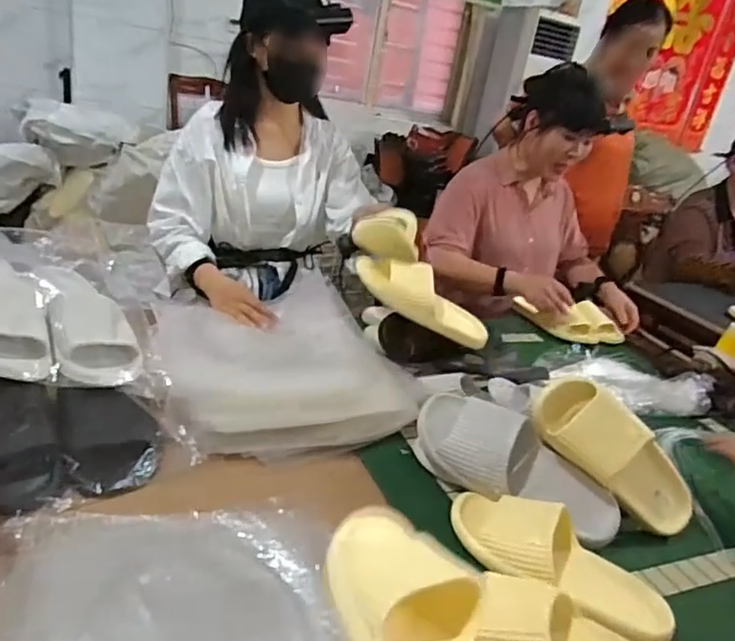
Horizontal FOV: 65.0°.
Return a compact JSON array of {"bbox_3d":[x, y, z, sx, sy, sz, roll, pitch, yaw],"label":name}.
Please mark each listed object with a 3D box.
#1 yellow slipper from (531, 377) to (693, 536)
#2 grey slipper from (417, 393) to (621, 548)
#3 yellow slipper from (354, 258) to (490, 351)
[{"bbox_3d":[0.338,0.181,0.779,0.268,0.101,0.083,40,-3,4],"label":"yellow slipper"},{"bbox_3d":[0.196,0.194,0.777,0.288,0.122,0.085,25,-14,16],"label":"grey slipper"},{"bbox_3d":[0.102,-0.036,0.983,0.254,0.078,0.062,32,18,-17],"label":"yellow slipper"}]

